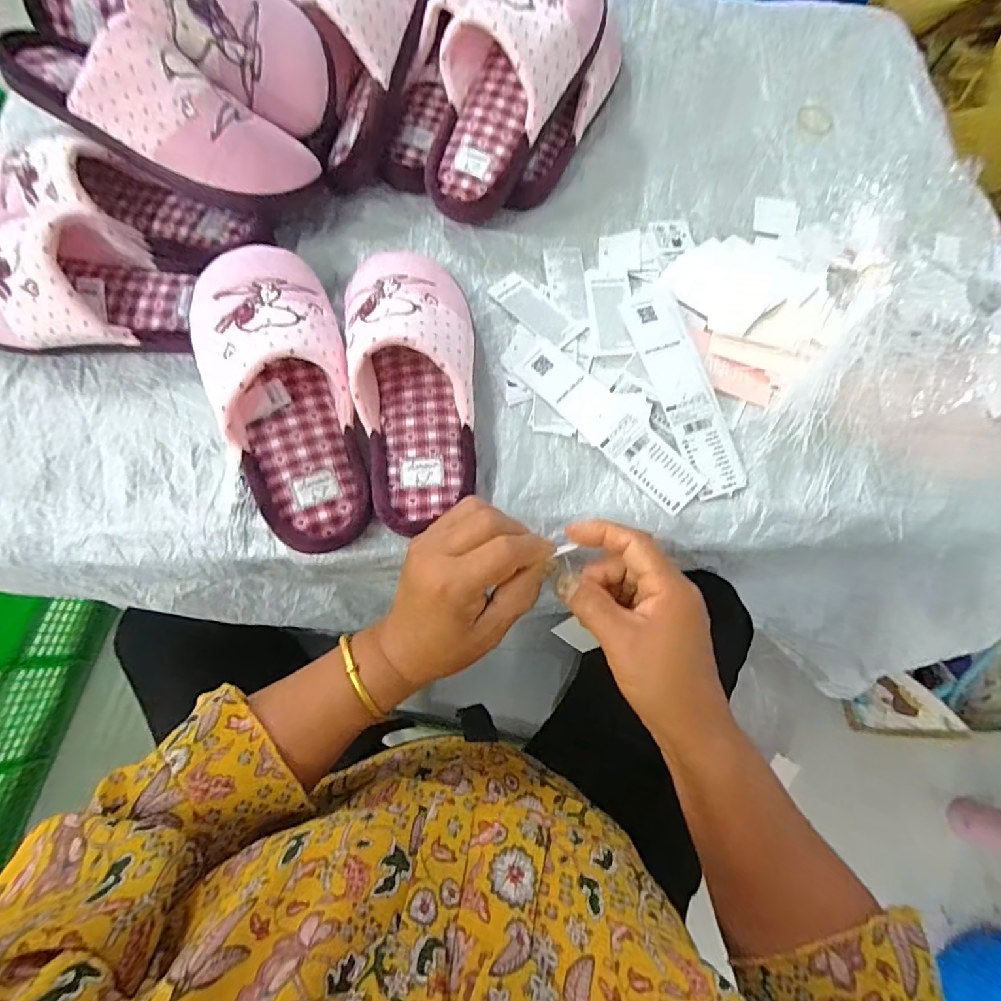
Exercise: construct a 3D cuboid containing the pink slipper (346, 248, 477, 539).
[{"bbox_3d":[-0.068,-0.105,0.403,0.100,0.082,0.254,-9,74,-4],"label":"pink slipper"}]

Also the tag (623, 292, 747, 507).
[{"bbox_3d":[0.163,-0.097,0.437,0.056,0.010,0.192,-17,80,-10],"label":"tag"}]

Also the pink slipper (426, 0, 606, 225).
[{"bbox_3d":[0.003,-0.389,0.447,0.114,0.076,0.252,29,100,7],"label":"pink slipper"}]

